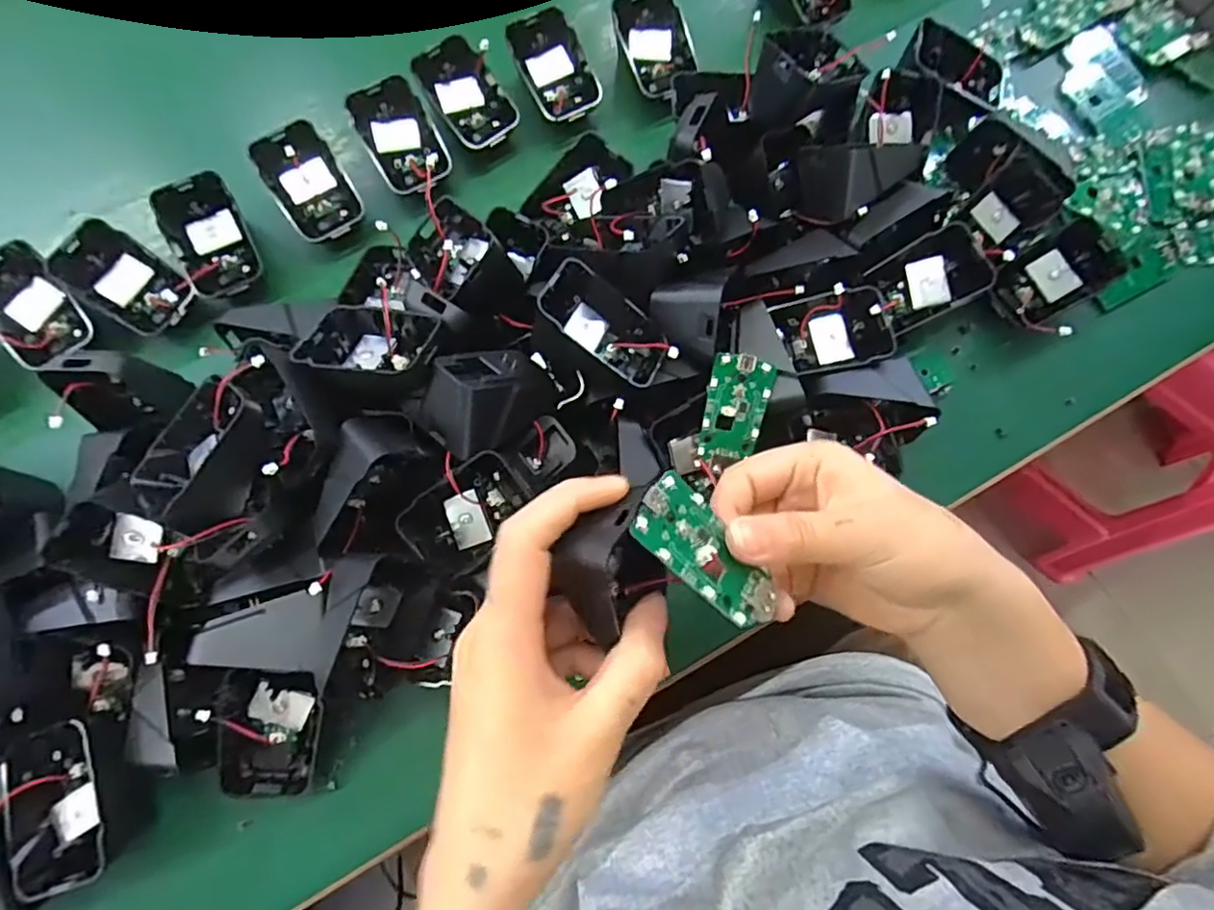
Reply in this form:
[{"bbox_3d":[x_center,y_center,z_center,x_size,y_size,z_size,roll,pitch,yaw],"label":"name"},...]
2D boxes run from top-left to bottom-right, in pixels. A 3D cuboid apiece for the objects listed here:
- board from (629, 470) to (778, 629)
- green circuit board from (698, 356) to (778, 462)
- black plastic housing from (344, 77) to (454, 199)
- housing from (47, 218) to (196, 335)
[{"bbox_3d":[0.039,0.036,0.226,0.062,0.004,0.031,42,58,-8],"label":"board"},{"bbox_3d":[0.069,-0.024,0.326,0.032,0.004,0.056,10,103,5],"label":"green circuit board"},{"bbox_3d":[-0.132,-0.203,0.390,0.044,0.026,0.065,-32,79,-7],"label":"black plastic housing"},{"bbox_3d":[-0.287,-0.103,0.362,0.069,0.025,0.043,39,75,-17],"label":"housing"}]

